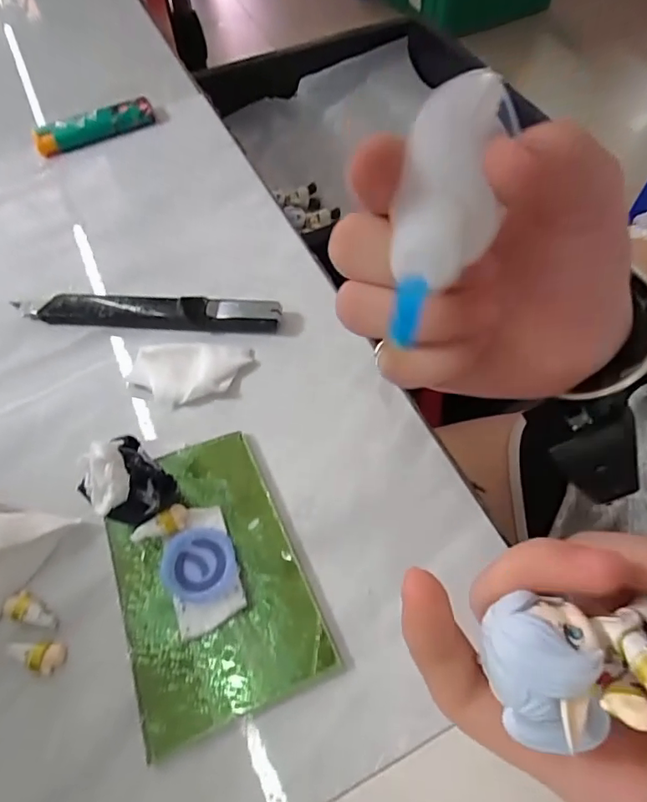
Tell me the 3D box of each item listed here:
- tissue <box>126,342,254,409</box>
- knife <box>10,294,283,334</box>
[{"bbox_3d":[-0.063,-0.013,0.236,0.052,0.008,0.031,4,60,3],"label":"tissue"},{"bbox_3d":[-0.089,-0.045,0.253,0.134,0.012,0.015,4,60,3],"label":"knife"}]

